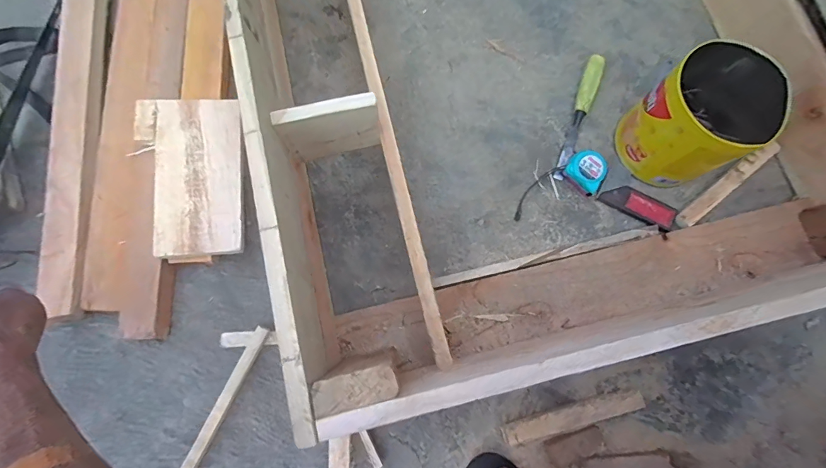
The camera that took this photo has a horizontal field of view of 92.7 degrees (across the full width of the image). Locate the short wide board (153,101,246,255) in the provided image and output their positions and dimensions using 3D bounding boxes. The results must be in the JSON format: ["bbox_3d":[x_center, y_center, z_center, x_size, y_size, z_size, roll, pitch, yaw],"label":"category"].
[{"bbox_3d":[-0.318,-0.086,0.584,0.122,0.011,0.236,-3,80,-9],"label":"short wide board"}]

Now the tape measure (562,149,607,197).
[{"bbox_3d":[0.283,-0.102,0.638,0.065,0.037,0.057,43,81,7],"label":"tape measure"}]

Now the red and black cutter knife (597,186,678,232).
[{"bbox_3d":[0.371,-0.047,0.643,0.124,0.012,0.047,27,79,4],"label":"red and black cutter knife"}]

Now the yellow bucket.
[{"bbox_3d":[0.425,-0.171,0.595,0.161,0.157,0.148,0,79,-1],"label":"yellow bucket"}]

